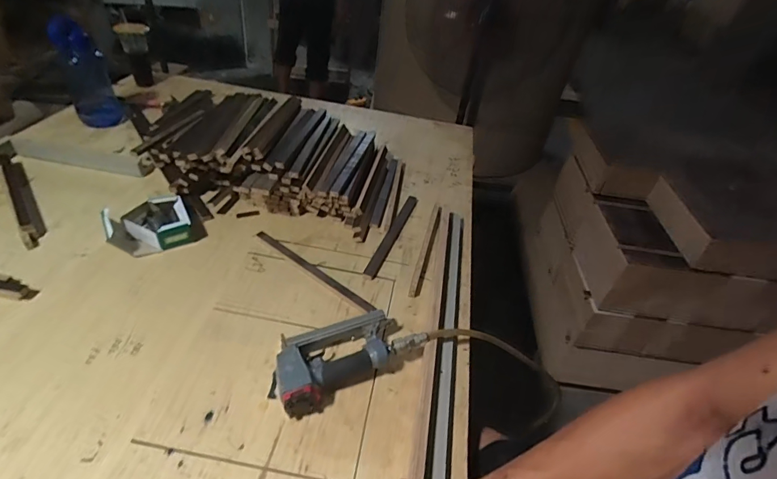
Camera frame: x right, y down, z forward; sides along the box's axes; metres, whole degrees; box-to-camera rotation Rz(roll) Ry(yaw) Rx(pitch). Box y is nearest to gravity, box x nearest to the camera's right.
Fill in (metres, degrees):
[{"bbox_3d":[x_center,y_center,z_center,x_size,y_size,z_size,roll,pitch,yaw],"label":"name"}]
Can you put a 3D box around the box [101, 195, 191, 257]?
[{"bbox_3d":[-0.495,-0.030,0.855,0.149,0.056,0.128,-15,44,-25],"label":"box"}]

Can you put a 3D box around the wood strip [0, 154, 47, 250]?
[{"bbox_3d":[-0.790,-0.094,0.888,0.043,0.042,0.344,-25,49,-34],"label":"wood strip"}]

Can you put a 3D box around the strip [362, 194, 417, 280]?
[{"bbox_3d":[0.009,-0.016,0.976,0.029,0.011,0.336,17,40,11],"label":"strip"}]

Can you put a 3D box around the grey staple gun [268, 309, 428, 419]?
[{"bbox_3d":[-0.072,0.180,0.674,0.247,0.055,0.130,-16,45,-26],"label":"grey staple gun"}]

